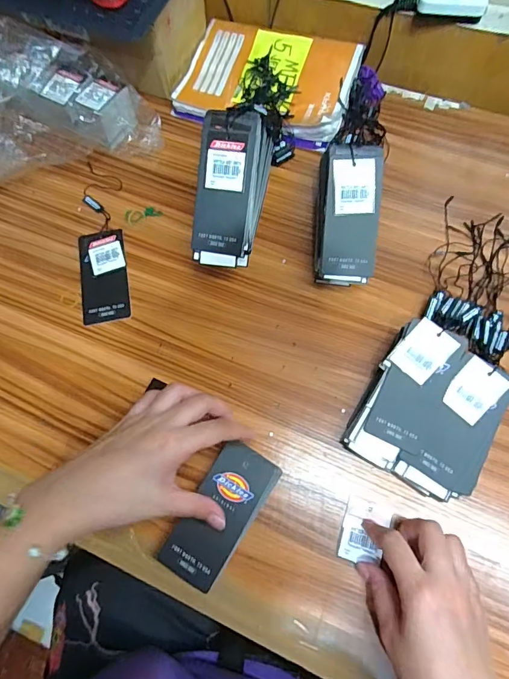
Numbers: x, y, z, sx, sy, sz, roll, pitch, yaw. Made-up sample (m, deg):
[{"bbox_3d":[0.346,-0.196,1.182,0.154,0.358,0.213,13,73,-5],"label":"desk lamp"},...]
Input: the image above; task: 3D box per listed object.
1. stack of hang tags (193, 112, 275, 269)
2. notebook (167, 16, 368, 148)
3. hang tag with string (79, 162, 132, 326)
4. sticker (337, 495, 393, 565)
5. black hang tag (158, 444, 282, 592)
[{"bbox_3d":[-0.023,-0.145,0.413,0.058,0.106,0.149,10,70,6],"label":"stack of hang tags"},{"bbox_3d":[0.018,-0.323,0.519,0.203,0.028,0.156,19,71,9],"label":"notebook"},{"bbox_3d":[-0.166,-0.107,0.459,0.050,0.004,0.192,-10,69,-1],"label":"hang tag with string"},{"bbox_3d":[0.091,0.160,0.349,0.035,0.005,0.049,17,71,9],"label":"sticker"},{"bbox_3d":[-0.027,0.144,0.350,0.051,0.006,0.113,30,73,13],"label":"black hang tag"}]

